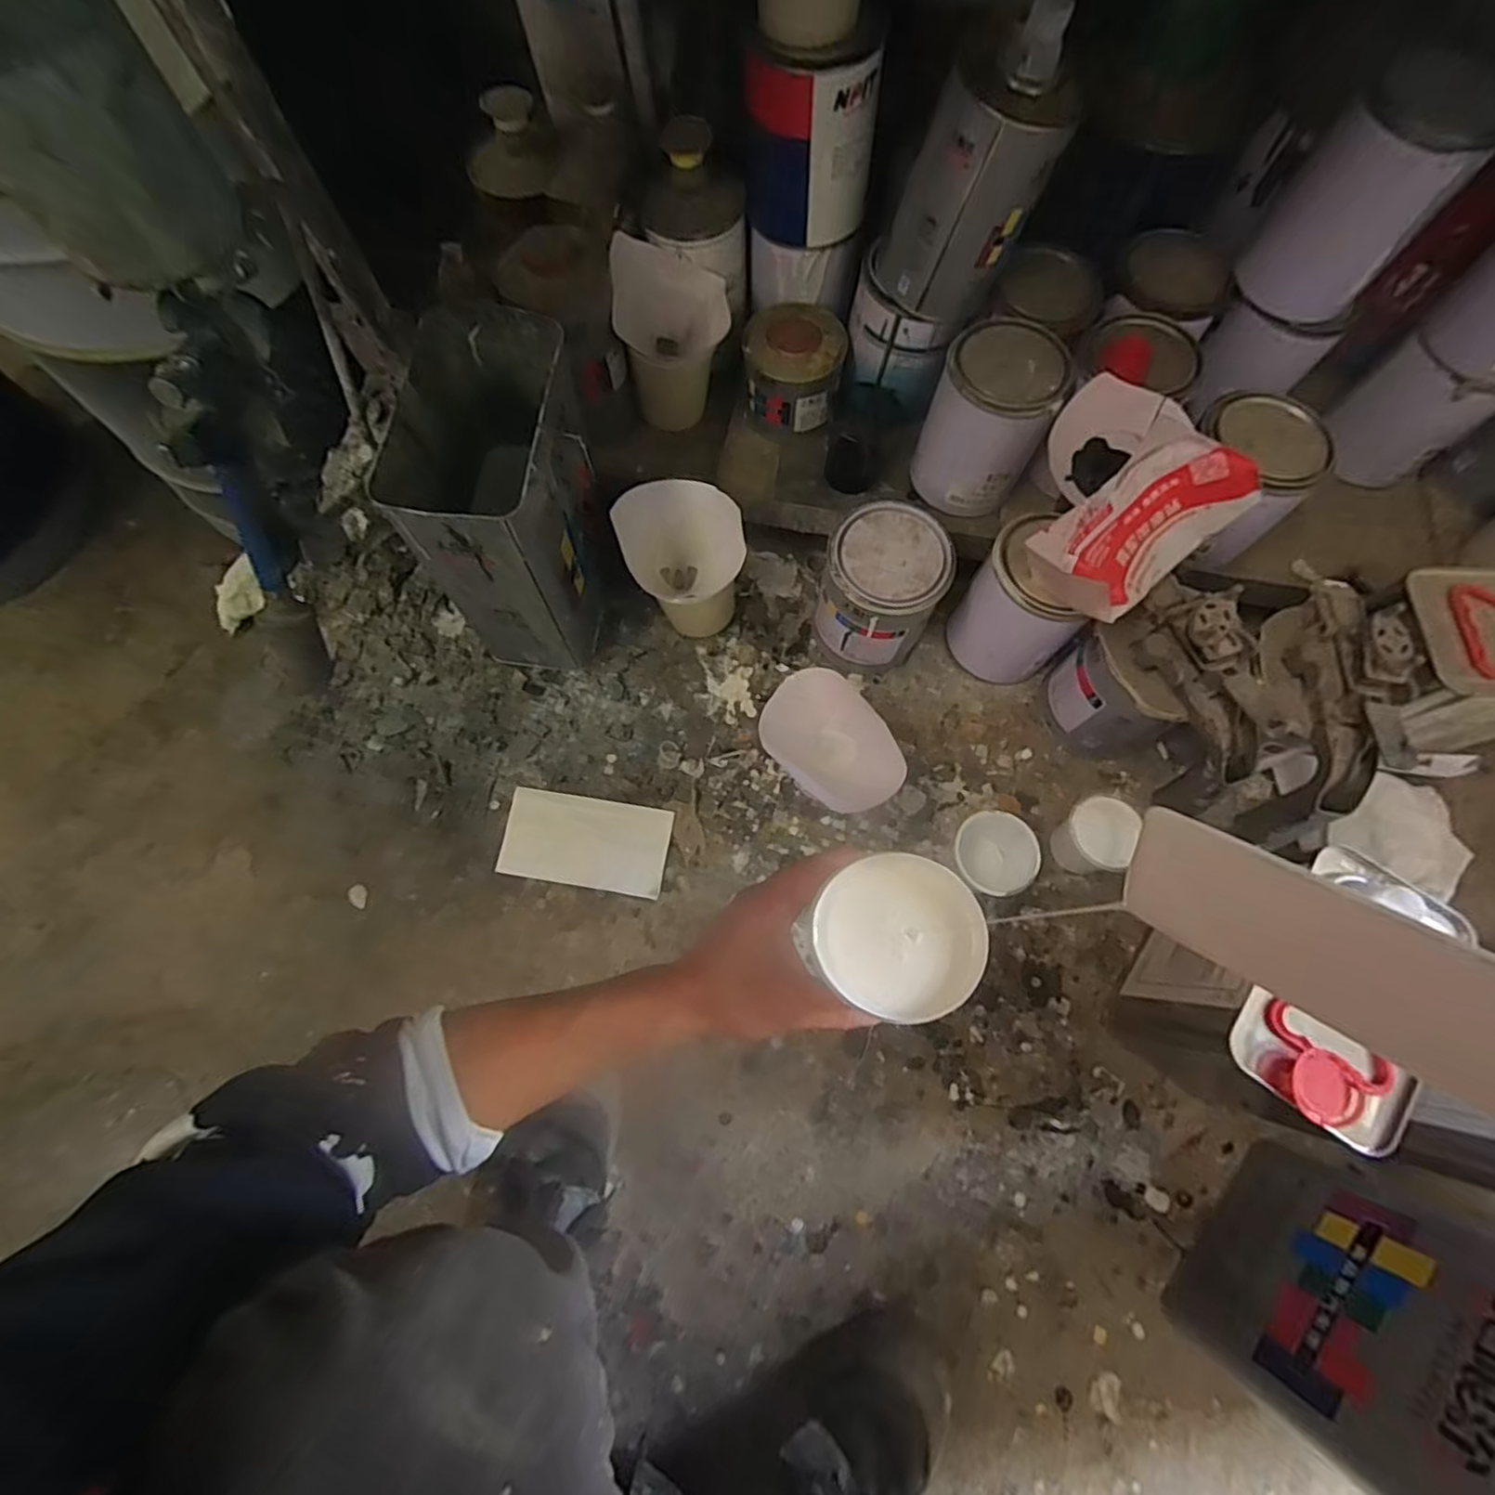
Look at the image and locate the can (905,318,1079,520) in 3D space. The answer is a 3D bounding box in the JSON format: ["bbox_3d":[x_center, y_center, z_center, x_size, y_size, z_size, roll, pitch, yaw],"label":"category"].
[{"bbox_3d":[0.223,-0.304,0.626,0.103,0.121,0.110,0,73,0],"label":"can"}]

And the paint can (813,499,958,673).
[{"bbox_3d":[0.123,-0.142,0.632,0.103,0.136,0.105,0,73,0],"label":"paint can"}]

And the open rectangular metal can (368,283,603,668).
[{"bbox_3d":[-0.195,-0.209,0.585,0.111,0.254,0.202,8,73,2],"label":"open rectangular metal can"}]

